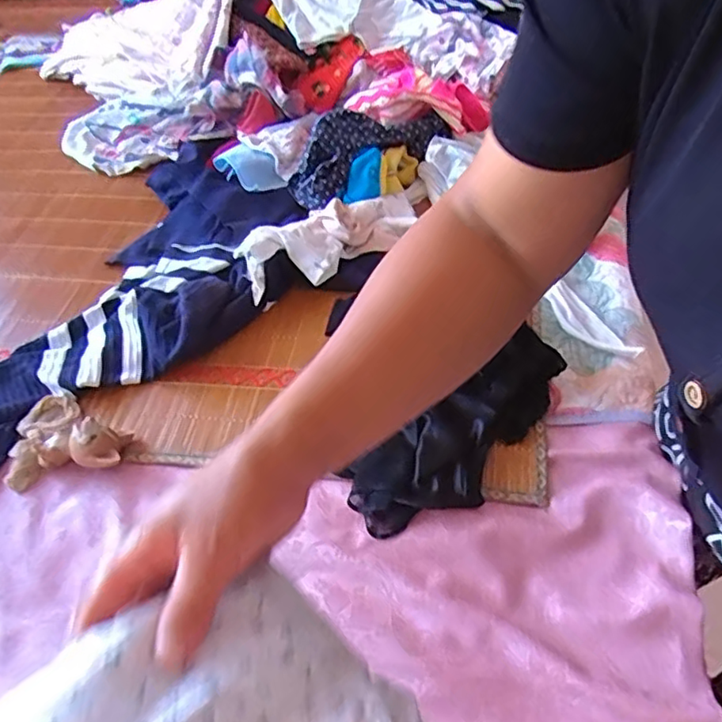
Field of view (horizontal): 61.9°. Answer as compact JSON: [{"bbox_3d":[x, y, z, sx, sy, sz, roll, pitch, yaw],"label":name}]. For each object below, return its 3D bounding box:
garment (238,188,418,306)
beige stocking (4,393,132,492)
[{"bbox_3d":[-0.041,-0.182,0.838,0.104,0.071,0.294,34,60,29],"label":"garment"},{"bbox_3d":[-0.325,0.073,0.666,0.127,0.045,0.116,-9,49,-3],"label":"beige stocking"}]

